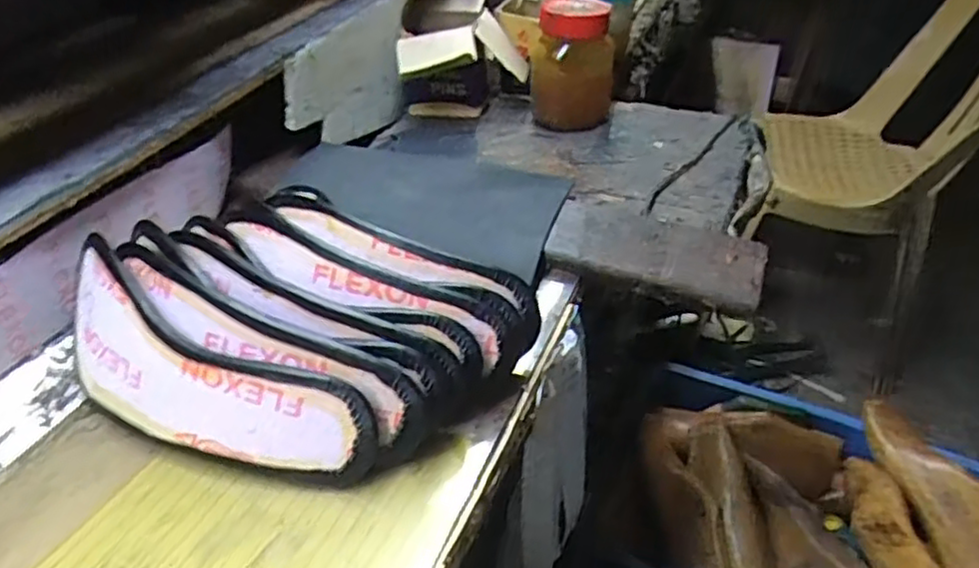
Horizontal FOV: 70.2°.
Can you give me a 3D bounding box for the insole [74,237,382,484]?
[{"bbox_3d":[-0.162,0.047,0.371,0.214,0.070,0.052,23,42,23],"label":"insole"}]

